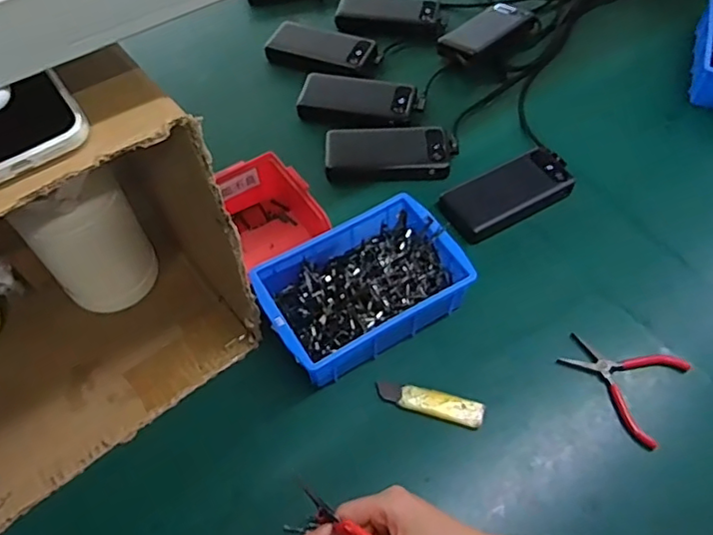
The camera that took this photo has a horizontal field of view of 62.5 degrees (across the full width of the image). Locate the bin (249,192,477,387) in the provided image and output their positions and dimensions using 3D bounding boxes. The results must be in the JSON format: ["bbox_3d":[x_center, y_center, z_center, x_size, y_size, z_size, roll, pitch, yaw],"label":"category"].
[{"bbox_3d":[0.003,0.020,0.625,0.199,0.063,0.137,-28,60,-16],"label":"bin"}]

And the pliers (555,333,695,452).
[{"bbox_3d":[0.265,0.111,0.596,0.112,0.007,0.101,28,62,18],"label":"pliers"}]

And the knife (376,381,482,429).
[{"bbox_3d":[0.073,0.134,0.584,0.105,0.008,0.025,14,58,11],"label":"knife"}]

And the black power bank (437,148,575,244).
[{"bbox_3d":[0.189,-0.093,0.711,0.162,0.031,0.072,-26,60,-15],"label":"black power bank"}]

